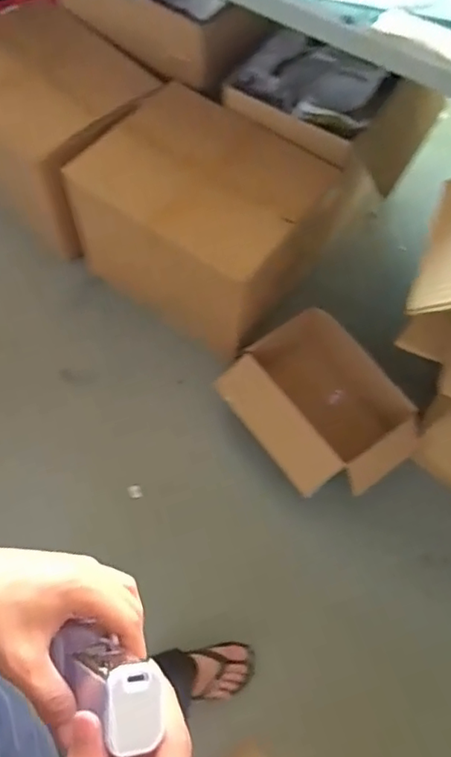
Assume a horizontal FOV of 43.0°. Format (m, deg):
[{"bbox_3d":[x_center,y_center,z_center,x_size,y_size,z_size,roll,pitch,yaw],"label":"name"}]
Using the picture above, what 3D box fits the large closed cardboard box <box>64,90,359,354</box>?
[{"bbox_3d":[-0.057,-0.395,1.459,0.540,0.349,0.414,36,68,13],"label":"large closed cardboard box"}]

